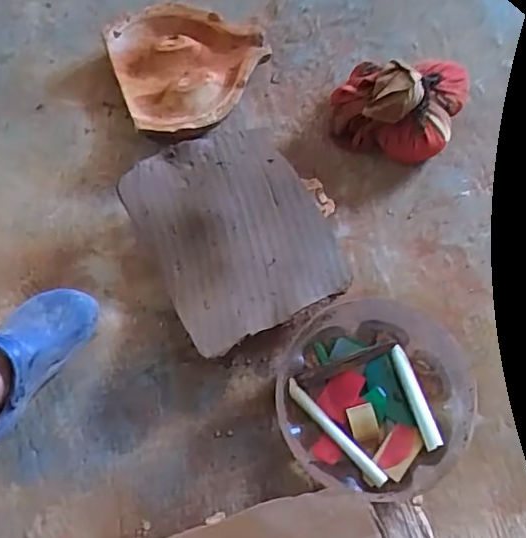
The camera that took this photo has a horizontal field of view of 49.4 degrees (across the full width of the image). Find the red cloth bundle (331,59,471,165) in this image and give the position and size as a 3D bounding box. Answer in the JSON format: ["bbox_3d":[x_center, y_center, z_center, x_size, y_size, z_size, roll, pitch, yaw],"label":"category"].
[{"bbox_3d":[0.214,-0.268,0.903,0.185,0.138,0.169,0,69,1],"label":"red cloth bundle"}]

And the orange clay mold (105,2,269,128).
[{"bbox_3d":[-0.119,-0.341,0.990,0.257,0.060,0.262,-19,69,-6],"label":"orange clay mold"}]

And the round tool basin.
[{"bbox_3d":[0.144,0.169,0.762,0.241,0.075,0.249,0,69,1],"label":"round tool basin"}]

